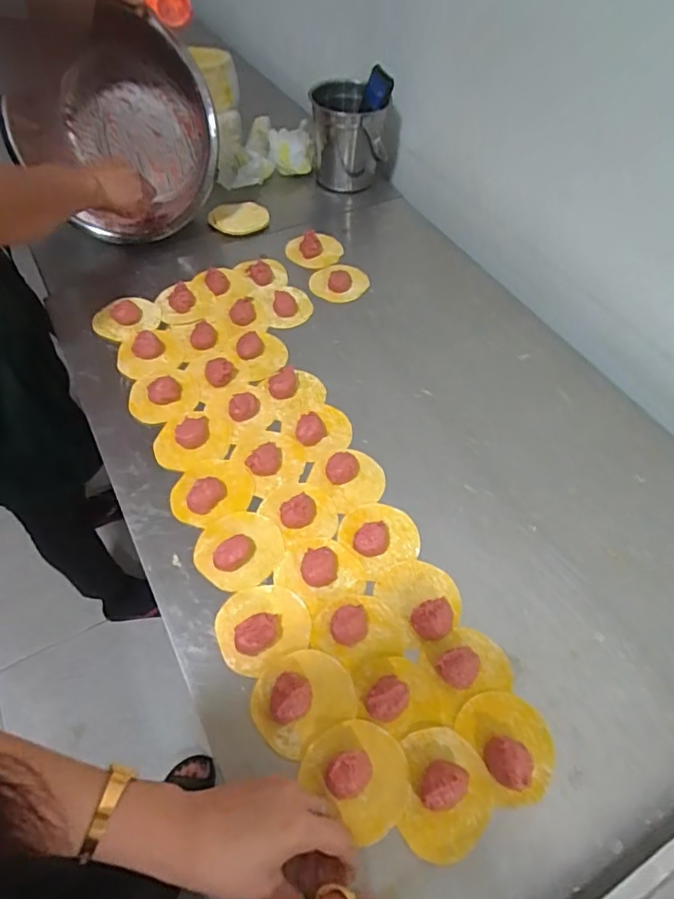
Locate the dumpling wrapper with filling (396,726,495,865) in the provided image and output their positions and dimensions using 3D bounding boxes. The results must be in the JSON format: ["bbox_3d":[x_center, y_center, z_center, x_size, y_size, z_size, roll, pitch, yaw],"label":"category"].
[{"bbox_3d":[0.087,0.266,0.410,0.070,0.024,0.088,8,54,3],"label":"dumpling wrapper with filling"}]

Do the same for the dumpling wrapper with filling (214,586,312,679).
[{"bbox_3d":[-0.068,0.157,0.481,0.082,0.021,0.073,-24,59,-19],"label":"dumpling wrapper with filling"}]

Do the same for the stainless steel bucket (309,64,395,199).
[{"bbox_3d":[0.023,-0.506,0.856,0.121,0.153,0.091,1,56,-1],"label":"stainless steel bucket"}]

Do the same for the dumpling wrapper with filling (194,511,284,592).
[{"bbox_3d":[-0.098,0.096,0.524,0.084,0.022,0.080,2,54,-2],"label":"dumpling wrapper with filling"}]

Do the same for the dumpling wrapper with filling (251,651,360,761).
[{"bbox_3d":[-0.029,0.208,0.444,0.085,0.024,0.070,-30,61,-22],"label":"dumpling wrapper with filling"}]

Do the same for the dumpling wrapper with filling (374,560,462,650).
[{"bbox_3d":[0.082,0.138,0.499,0.070,0.022,0.076,-26,59,-20],"label":"dumpling wrapper with filling"}]

